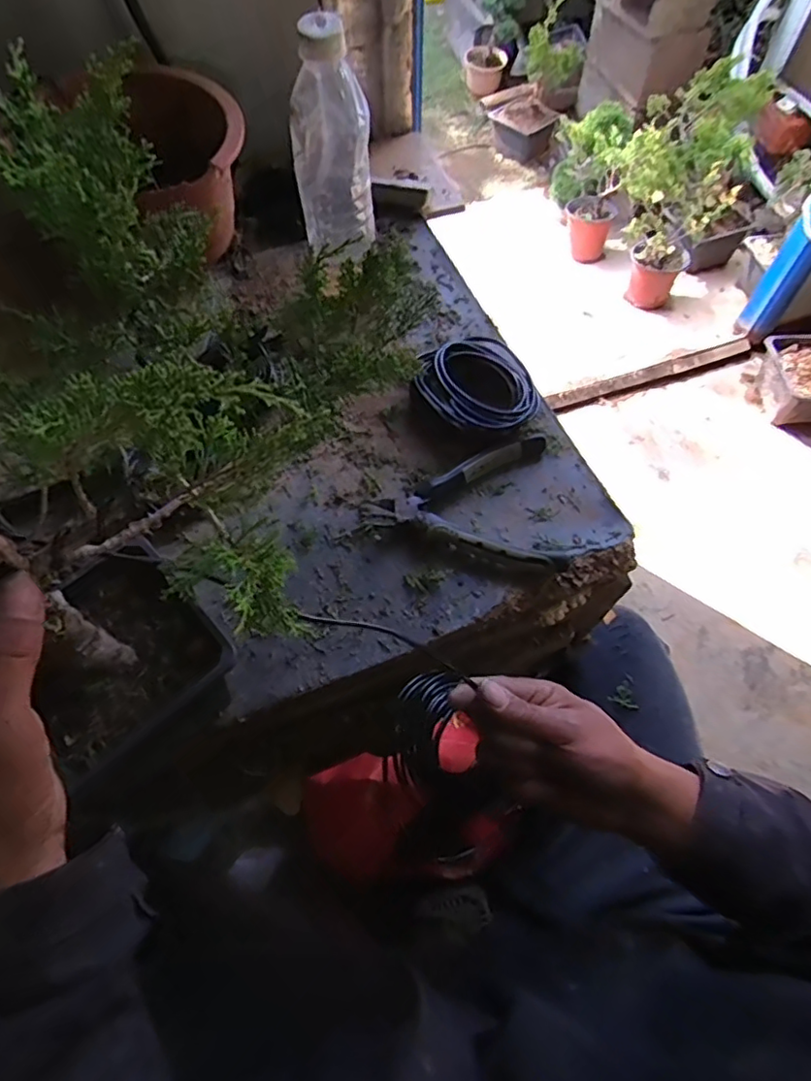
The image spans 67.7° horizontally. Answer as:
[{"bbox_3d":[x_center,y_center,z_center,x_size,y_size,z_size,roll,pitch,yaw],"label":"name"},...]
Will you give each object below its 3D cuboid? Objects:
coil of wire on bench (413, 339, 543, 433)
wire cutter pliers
[{"bbox_3d":[0.060,-0.124,0.500,0.087,0.034,0.093,0,62,0],"label":"coil of wire on bench"},{"bbox_3d":[0.059,-0.041,0.466,0.142,0.021,0.113,17,63,9],"label":"wire cutter pliers"}]

